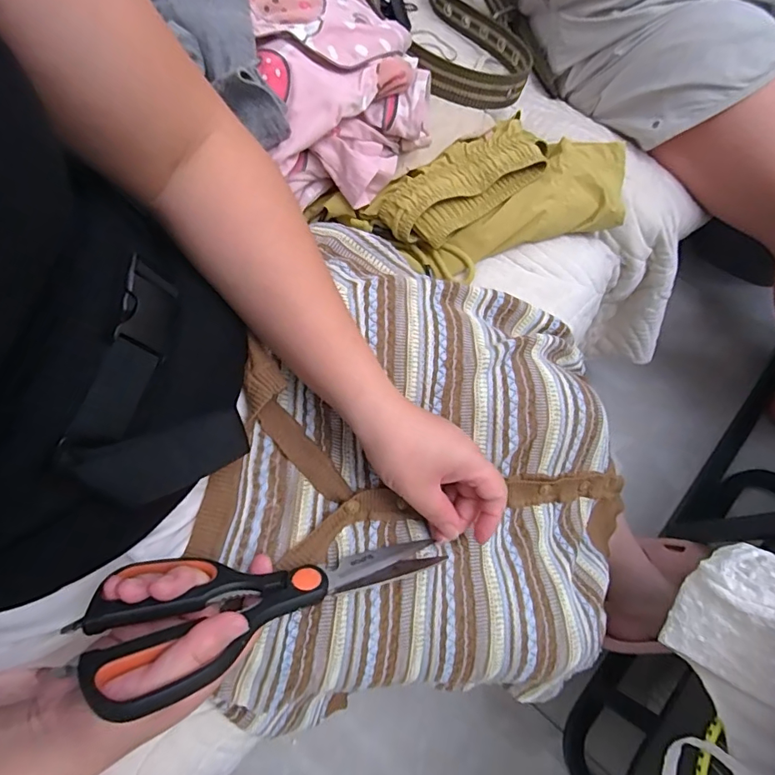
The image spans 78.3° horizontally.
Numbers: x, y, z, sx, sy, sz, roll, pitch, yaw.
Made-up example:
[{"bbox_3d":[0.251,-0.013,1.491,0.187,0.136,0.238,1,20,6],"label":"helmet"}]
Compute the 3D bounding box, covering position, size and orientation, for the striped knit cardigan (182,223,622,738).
[{"bbox_3d":[0.043,0.092,0.389,0.318,0.157,0.396,14,73,3],"label":"striped knit cardigan"}]

